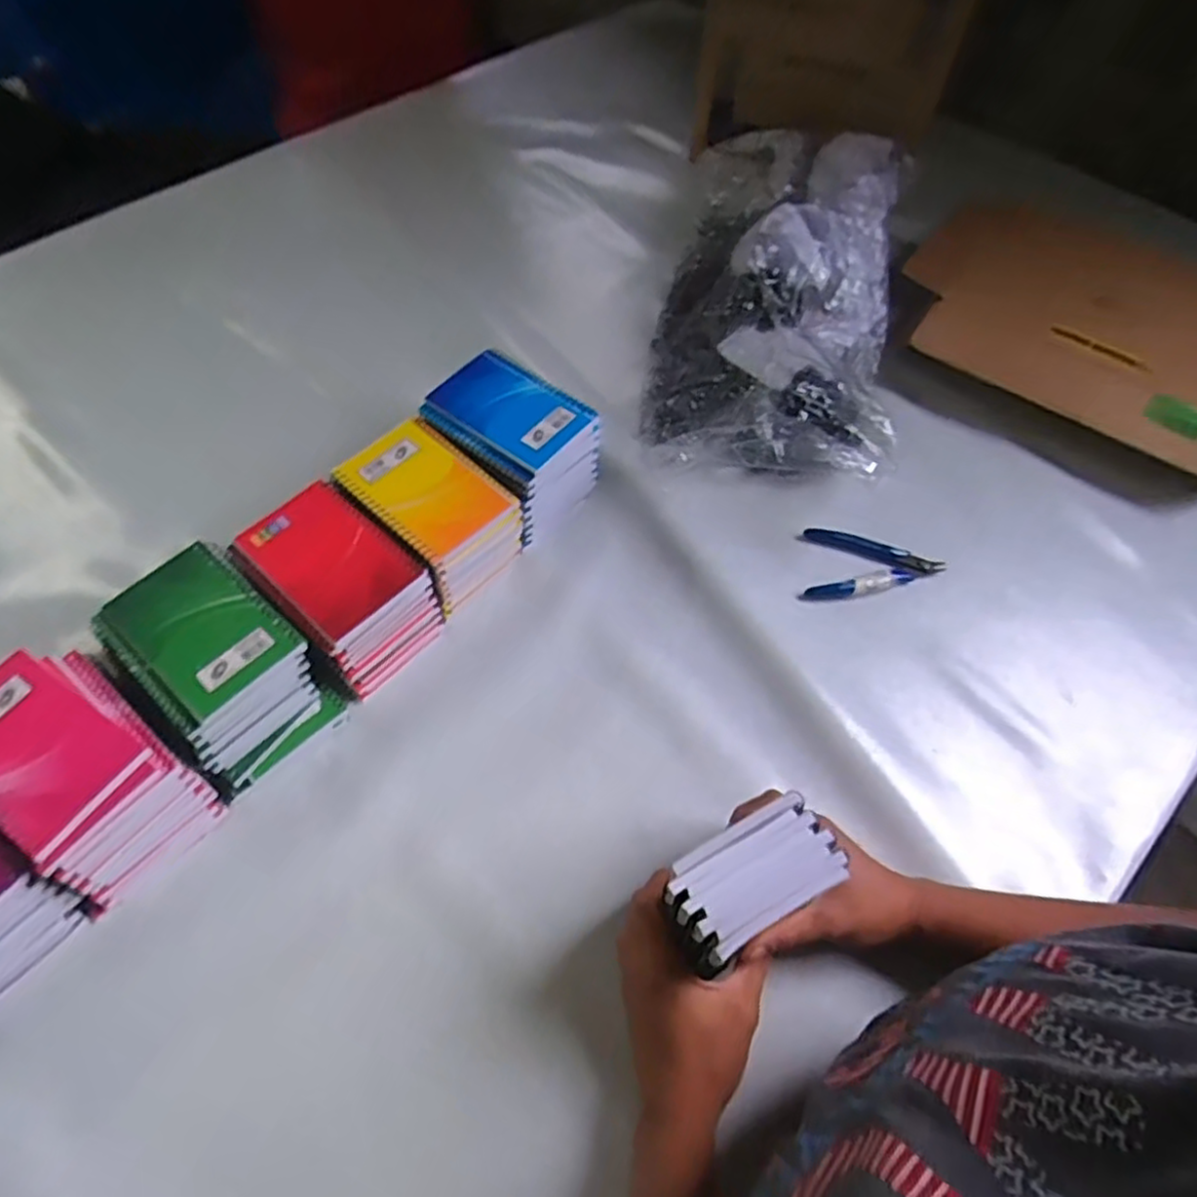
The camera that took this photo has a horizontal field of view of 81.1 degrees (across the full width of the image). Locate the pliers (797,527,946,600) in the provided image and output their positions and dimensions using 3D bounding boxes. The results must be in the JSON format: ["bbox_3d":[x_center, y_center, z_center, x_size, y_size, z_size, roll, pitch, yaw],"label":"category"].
[{"bbox_3d":[0.237,-0.026,0.604,0.117,0.012,0.072,6,59,4],"label":"pliers"}]

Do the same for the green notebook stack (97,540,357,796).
[{"bbox_3d":[-0.276,0.051,0.514,0.106,0.092,0.145,-39,66,-21],"label":"green notebook stack"}]

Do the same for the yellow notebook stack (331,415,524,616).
[{"bbox_3d":[-0.137,-0.070,0.588,0.126,0.085,0.090,40,66,21],"label":"yellow notebook stack"}]

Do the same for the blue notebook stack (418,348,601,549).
[{"bbox_3d":[-0.078,-0.136,0.623,0.148,0.085,0.100,38,66,20],"label":"blue notebook stack"}]

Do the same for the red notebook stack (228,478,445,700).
[{"bbox_3d":[-0.201,-0.007,0.554,0.125,0.091,0.093,37,65,20],"label":"red notebook stack"}]

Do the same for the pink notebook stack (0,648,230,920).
[{"bbox_3d":[-0.351,0.116,0.478,0.148,0.089,0.097,36,65,20],"label":"pink notebook stack"}]

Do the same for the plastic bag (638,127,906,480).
[{"bbox_3d":[0.178,-0.295,0.691,0.217,0.127,0.458,11,59,7],"label":"plastic bag"}]

